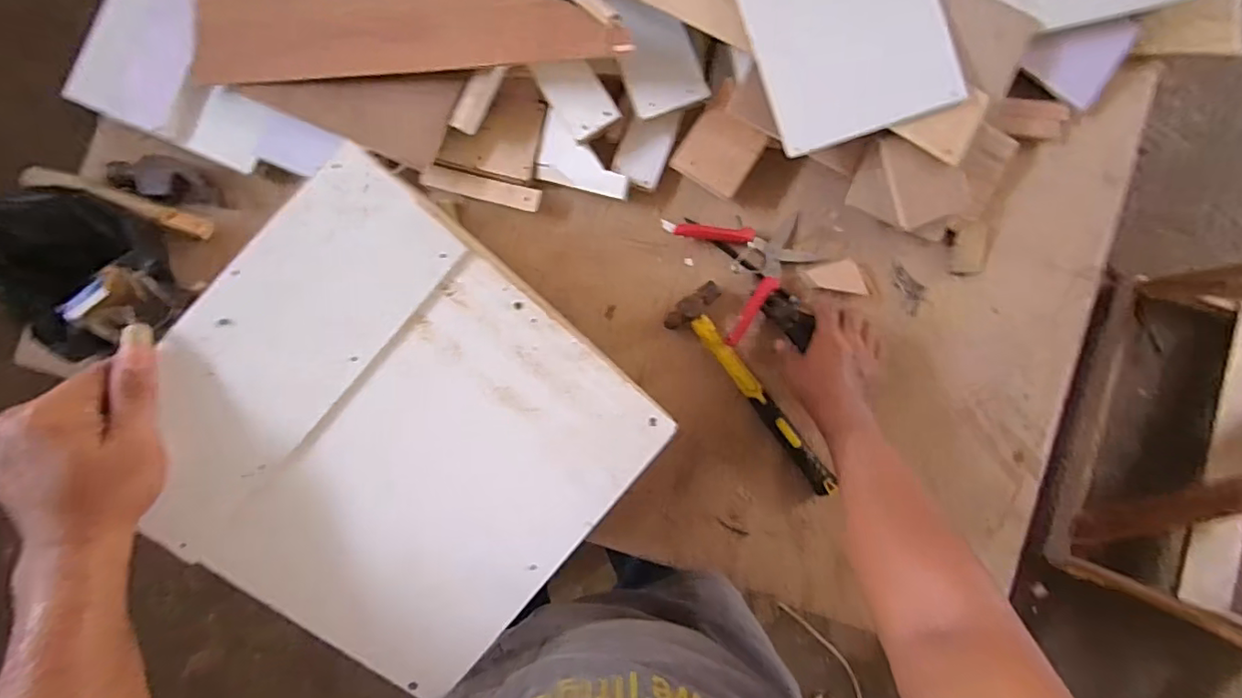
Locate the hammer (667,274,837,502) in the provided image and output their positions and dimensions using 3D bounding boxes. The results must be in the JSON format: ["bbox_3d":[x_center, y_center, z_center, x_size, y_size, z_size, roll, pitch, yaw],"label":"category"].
[{"bbox_3d":[0.164,0.053,0.706,0.069,0.033,0.283,-37,89,-3],"label":"hammer"}]

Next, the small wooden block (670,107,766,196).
[{"bbox_3d":[0.114,-0.230,0.691,0.084,0.008,0.083,30,102,3],"label":"small wooden block"}]

